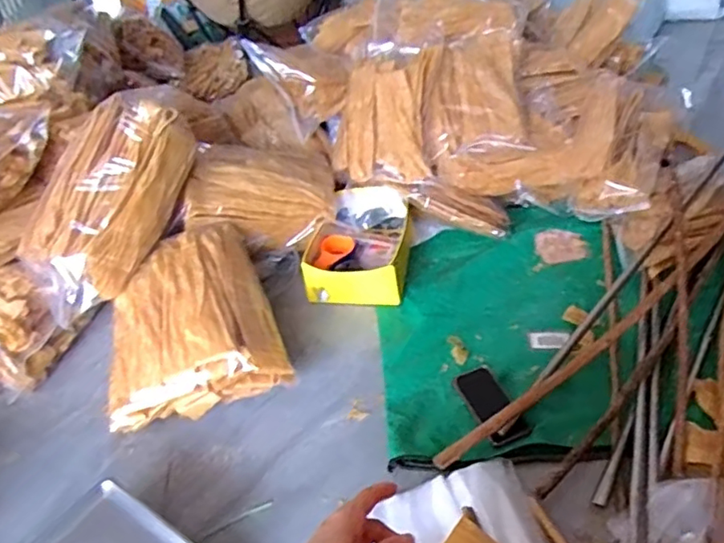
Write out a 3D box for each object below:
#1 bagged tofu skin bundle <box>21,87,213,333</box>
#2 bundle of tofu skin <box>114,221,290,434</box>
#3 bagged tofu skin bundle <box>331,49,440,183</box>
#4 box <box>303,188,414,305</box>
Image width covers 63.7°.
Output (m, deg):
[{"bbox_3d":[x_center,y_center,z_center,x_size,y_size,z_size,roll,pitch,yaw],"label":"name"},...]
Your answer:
[{"bbox_3d":[-0.529,-0.149,1.221,0.187,0.198,0.501,24,83,34],"label":"bagged tofu skin bundle"},{"bbox_3d":[-0.353,0.098,1.192,0.332,0.130,0.403,-18,55,-6],"label":"bundle of tofu skin"},{"bbox_3d":[0.053,-0.405,1.534,0.262,0.073,0.368,2,81,16],"label":"bagged tofu skin bundle"},{"bbox_3d":[0.000,-0.066,1.435,0.236,0.132,0.323,0,39,10],"label":"box"}]

